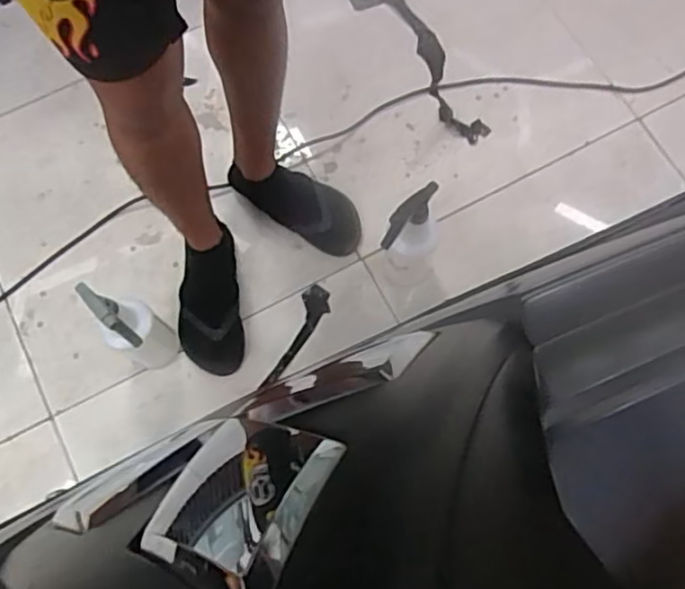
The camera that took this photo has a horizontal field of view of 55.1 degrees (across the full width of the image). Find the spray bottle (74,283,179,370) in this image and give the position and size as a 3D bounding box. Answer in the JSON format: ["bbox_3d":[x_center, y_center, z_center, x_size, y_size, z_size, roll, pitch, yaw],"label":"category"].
[{"bbox_3d":[-0.317,0.056,1.001,0.123,0.287,0.087,29,75,9],"label":"spray bottle"}]

